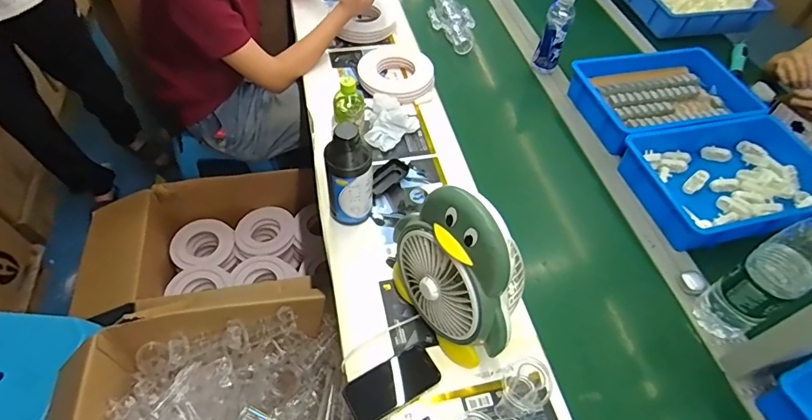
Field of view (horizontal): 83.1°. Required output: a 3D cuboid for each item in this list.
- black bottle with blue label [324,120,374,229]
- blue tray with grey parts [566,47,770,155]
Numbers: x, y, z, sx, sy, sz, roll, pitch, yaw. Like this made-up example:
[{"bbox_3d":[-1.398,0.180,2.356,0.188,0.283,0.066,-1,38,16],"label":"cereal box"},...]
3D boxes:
[{"bbox_3d":[-0.106,-0.058,0.870,0.082,0.215,0.070,-4,53,-7],"label":"black bottle with blue label"},{"bbox_3d":[0.685,-0.302,1.221,0.447,0.078,0.296,-12,55,-13],"label":"blue tray with grey parts"}]

